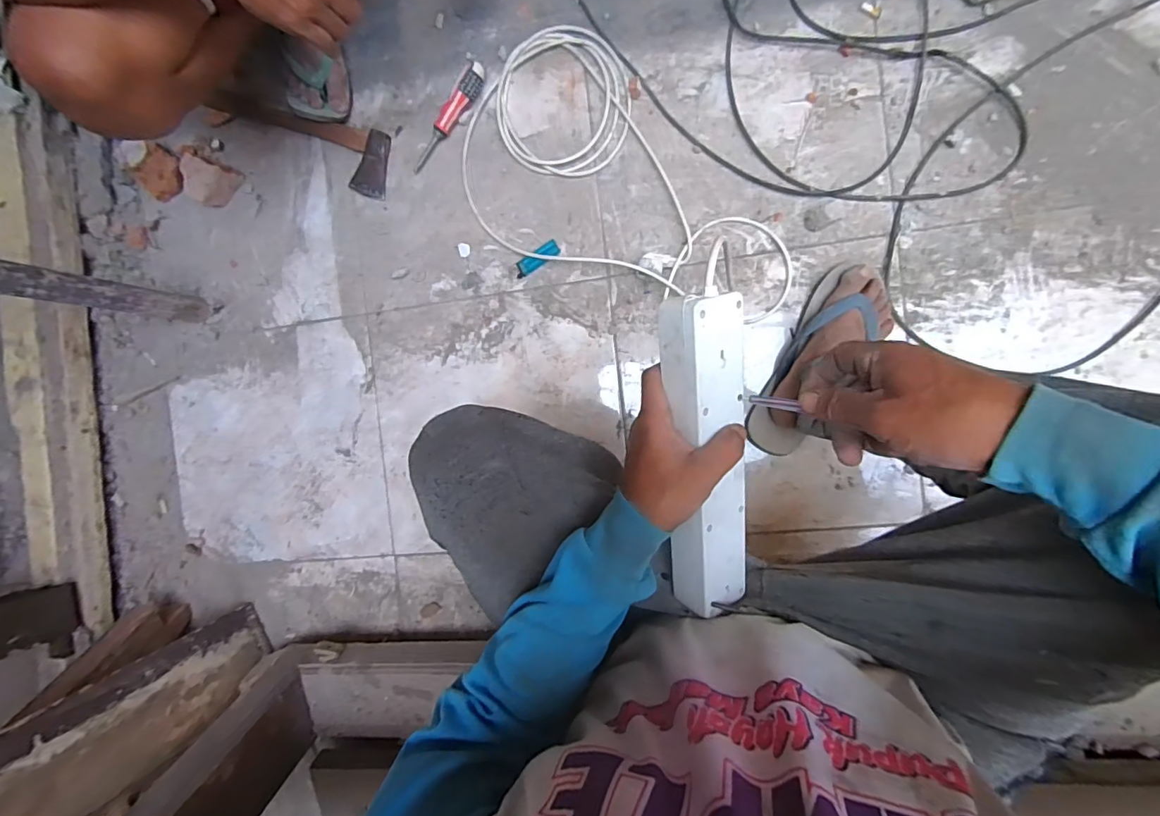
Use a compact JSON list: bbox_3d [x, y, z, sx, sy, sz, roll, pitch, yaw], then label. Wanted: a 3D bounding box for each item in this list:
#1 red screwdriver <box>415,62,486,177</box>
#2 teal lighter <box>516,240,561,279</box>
[{"bbox_3d":[-0.202,-0.439,0.765,0.027,0.028,0.176,42,98,5],"label":"red screwdriver"},{"bbox_3d":[-0.065,-0.225,0.764,0.074,0.009,0.023,-31,87,10],"label":"teal lighter"}]

